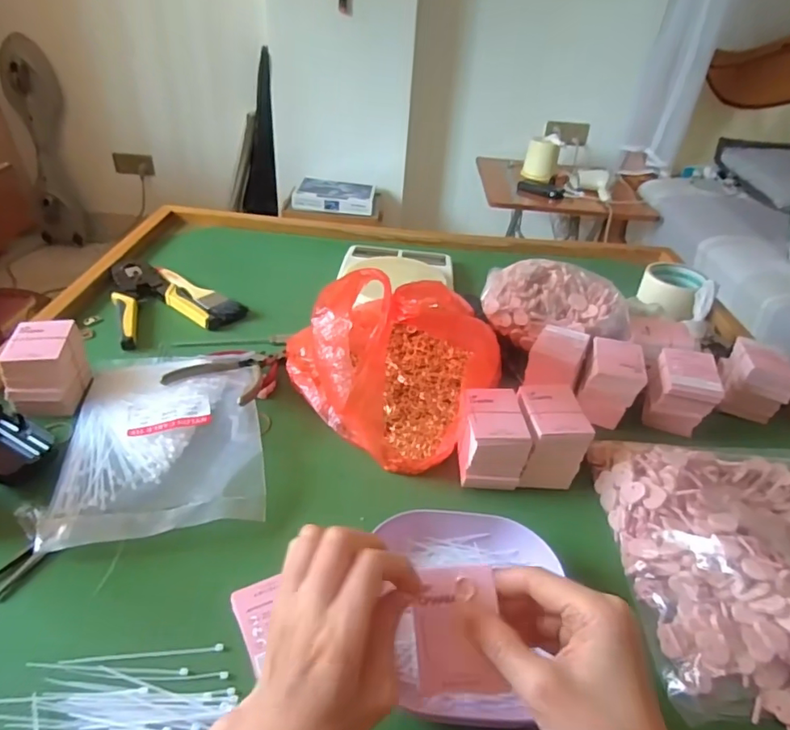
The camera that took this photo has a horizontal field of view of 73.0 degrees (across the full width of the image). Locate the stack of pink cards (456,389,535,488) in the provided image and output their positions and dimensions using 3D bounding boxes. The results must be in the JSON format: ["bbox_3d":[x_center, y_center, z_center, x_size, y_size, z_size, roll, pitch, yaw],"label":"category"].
[{"bbox_3d":[0.084,0.066,0.481,0.054,0.062,0.065,1,38,-5],"label":"stack of pink cards"}]

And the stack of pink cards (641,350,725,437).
[{"bbox_3d":[0.293,0.026,0.551,0.057,0.063,0.067,15,38,13],"label":"stack of pink cards"}]

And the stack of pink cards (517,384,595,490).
[{"bbox_3d":[0.140,0.065,0.489,0.055,0.069,0.068,3,37,-3],"label":"stack of pink cards"}]

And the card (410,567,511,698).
[{"bbox_3d":[0.032,0.141,0.285,0.048,0.007,0.062,-12,72,22],"label":"card"}]

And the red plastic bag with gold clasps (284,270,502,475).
[{"bbox_3d":[-0.010,-0.022,0.510,0.183,0.163,0.188,-2,38,-9],"label":"red plastic bag with gold clasps"}]

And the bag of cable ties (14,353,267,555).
[{"bbox_3d":[-0.211,0.058,0.486,0.170,0.018,0.225,-6,39,-14],"label":"bag of cable ties"}]

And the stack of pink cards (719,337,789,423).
[{"bbox_3d":[0.388,0.015,0.576,0.053,0.065,0.064,15,39,13],"label":"stack of pink cards"}]

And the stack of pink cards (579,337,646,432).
[{"bbox_3d":[0.224,0.017,0.561,0.054,0.062,0.071,13,38,11],"label":"stack of pink cards"}]

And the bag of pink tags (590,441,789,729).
[{"bbox_3d":[0.281,0.149,0.403,0.207,0.045,0.234,5,37,0],"label":"bag of pink tags"}]

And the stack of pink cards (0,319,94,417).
[{"bbox_3d":[-0.334,0.001,0.516,0.054,0.065,0.072,-1,38,-8],"label":"stack of pink cards"}]

